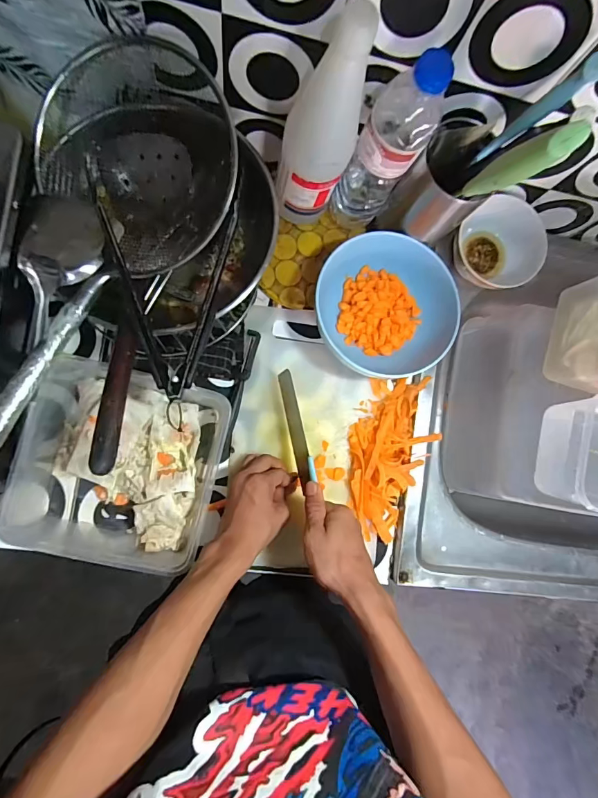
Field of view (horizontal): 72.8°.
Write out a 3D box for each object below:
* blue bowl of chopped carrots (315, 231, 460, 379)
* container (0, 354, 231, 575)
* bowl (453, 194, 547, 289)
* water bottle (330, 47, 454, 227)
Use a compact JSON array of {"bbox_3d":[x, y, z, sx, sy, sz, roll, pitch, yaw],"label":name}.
[{"bbox_3d":[0.102,-0.115,0.506,0.166,0.074,0.158,1,86,-9],"label":"blue bowl of chopped carrots"},{"bbox_3d":[-0.196,0.078,0.457,0.200,0.061,0.215,15,84,-8],"label":"container"},{"bbox_3d":[0.254,-0.197,0.525,0.091,0.062,0.107,-18,89,-10],"label":"bowl"},{"bbox_3d":[0.088,-0.254,0.426,0.059,0.221,0.057,1,86,-9],"label":"water bottle"}]

